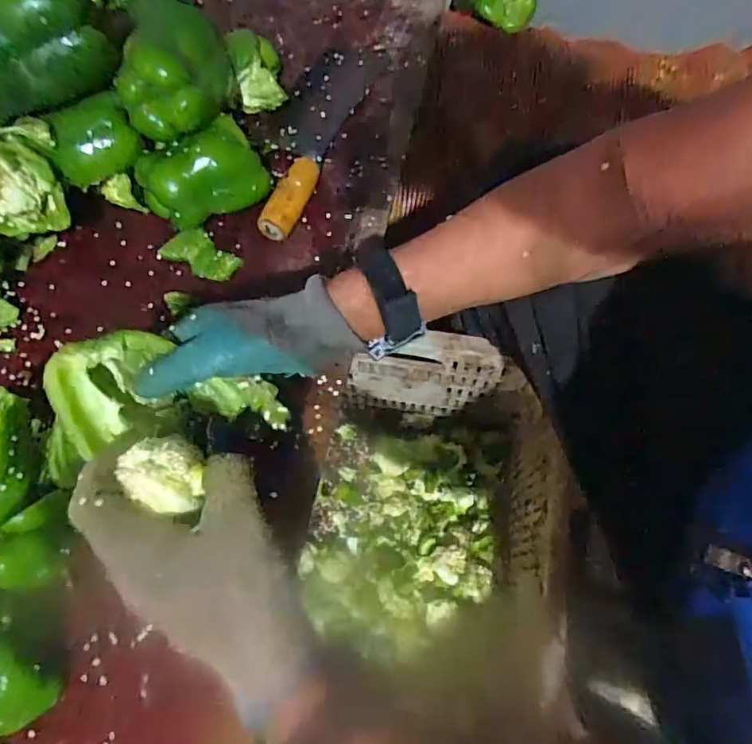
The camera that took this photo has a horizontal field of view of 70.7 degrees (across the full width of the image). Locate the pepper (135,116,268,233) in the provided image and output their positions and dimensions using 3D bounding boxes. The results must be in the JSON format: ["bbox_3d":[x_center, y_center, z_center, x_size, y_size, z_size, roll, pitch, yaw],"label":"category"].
[{"bbox_3d":[-0.156,-0.173,0.483,0.107,0.072,0.063,-28,70,-9],"label":"pepper"}]

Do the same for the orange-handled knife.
[{"bbox_3d":[-0.066,-0.246,0.535,0.074,0.033,0.262,18,70,9],"label":"orange-handled knife"}]

